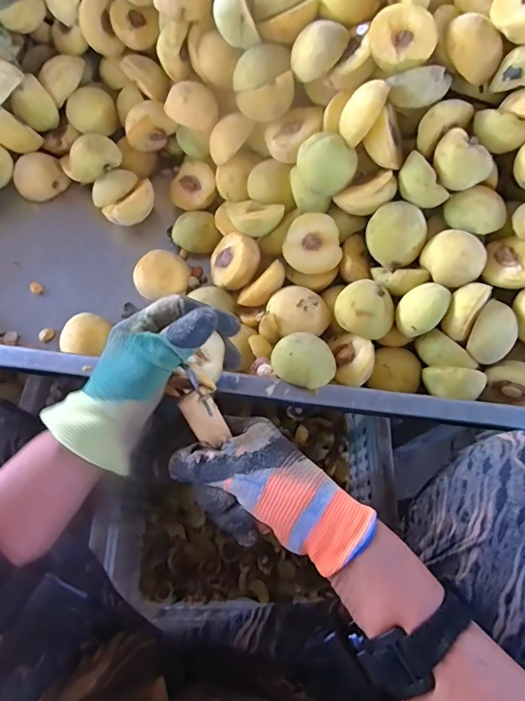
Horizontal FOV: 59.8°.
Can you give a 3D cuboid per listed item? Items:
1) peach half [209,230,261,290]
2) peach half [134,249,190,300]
[{"bbox_3d":[-0.031,-0.100,0.500,0.024,0.063,0.058,9,37,-40],"label":"peach half"},{"bbox_3d":[-0.110,-0.079,0.510,0.058,0.039,0.052,-18,71,-8],"label":"peach half"}]

